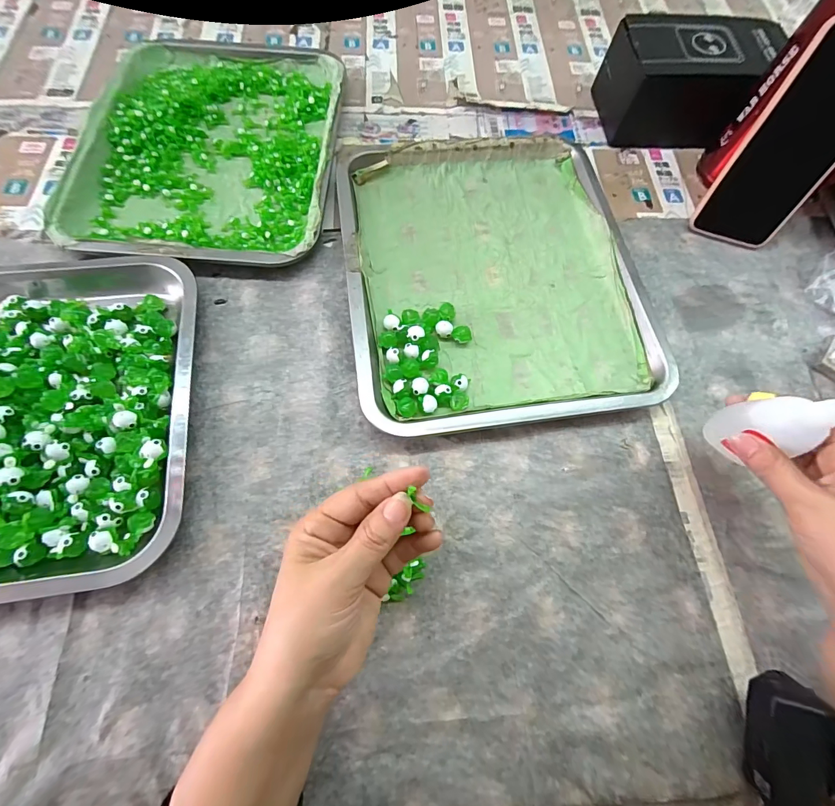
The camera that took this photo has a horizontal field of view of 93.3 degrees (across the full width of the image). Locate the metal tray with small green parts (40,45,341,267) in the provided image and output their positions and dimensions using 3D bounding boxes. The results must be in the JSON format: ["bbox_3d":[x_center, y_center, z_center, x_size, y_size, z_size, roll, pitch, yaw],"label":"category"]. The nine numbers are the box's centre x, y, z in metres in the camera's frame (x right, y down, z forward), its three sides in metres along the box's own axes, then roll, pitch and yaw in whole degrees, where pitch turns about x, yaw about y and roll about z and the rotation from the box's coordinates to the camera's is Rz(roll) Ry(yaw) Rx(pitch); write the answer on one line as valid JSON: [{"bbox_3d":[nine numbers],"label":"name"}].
[{"bbox_3d":[-0.211,-0.272,0.411,0.248,0.021,0.308,3,69,-2],"label":"metal tray with small green parts"}]

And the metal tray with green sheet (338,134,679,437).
[{"bbox_3d":[0.066,-0.124,0.365,0.255,0.020,0.299,-7,70,-5],"label":"metal tray with green sheet"}]

